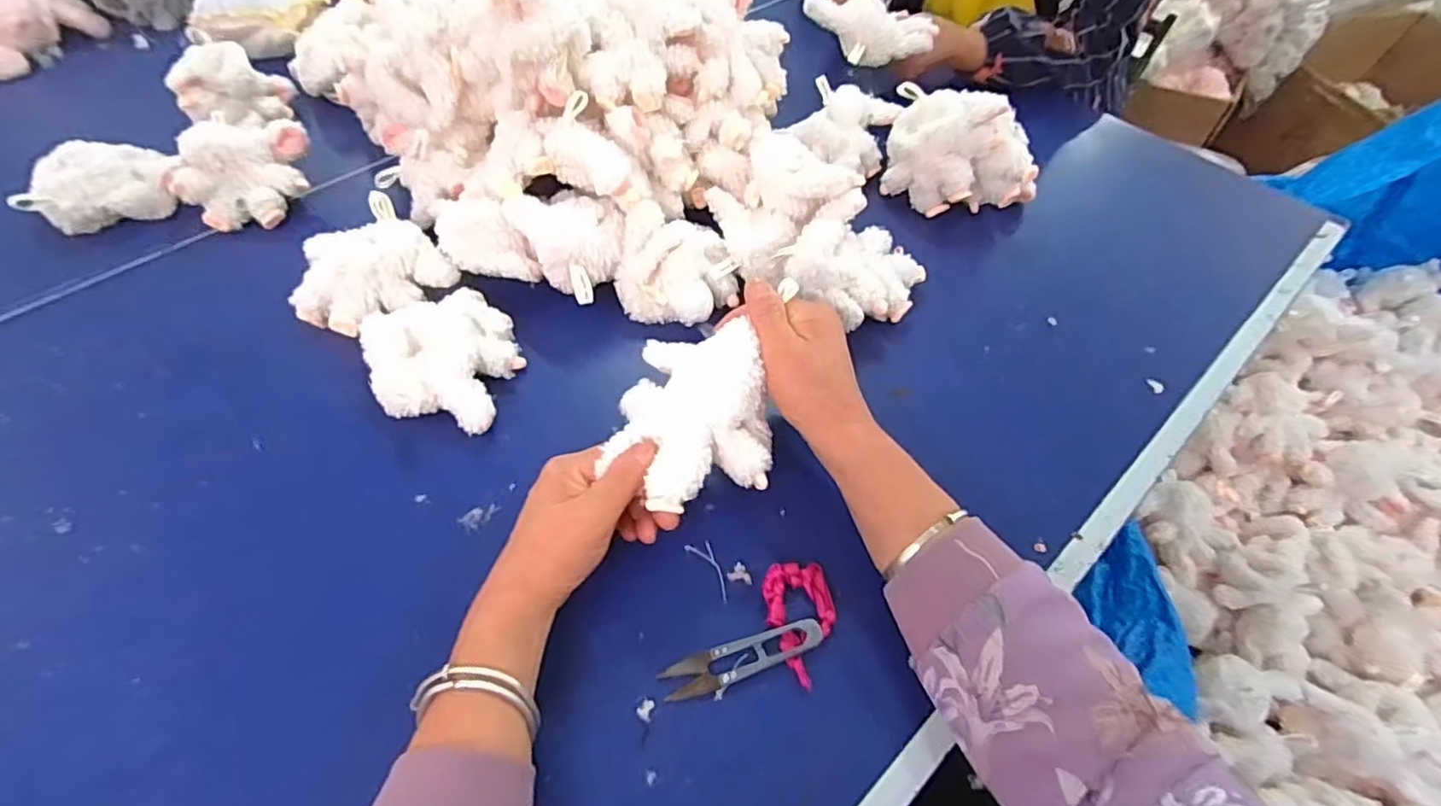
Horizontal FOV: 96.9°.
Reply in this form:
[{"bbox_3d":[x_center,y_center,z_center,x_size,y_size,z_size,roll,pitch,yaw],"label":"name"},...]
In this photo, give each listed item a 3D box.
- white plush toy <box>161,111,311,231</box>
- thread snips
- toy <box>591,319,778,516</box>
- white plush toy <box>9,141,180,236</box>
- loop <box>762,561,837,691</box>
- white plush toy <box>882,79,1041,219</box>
[{"bbox_3d":[-0.462,-0.222,0.624,0.097,0.070,0.100,3,54,-2],"label":"white plush toy"},{"bbox_3d":[0.015,0.159,0.400,0.102,0.011,0.024,-13,56,-13],"label":"thread snips"},{"bbox_3d":[-0.016,0.007,0.414,0.100,0.042,0.128,6,54,1],"label":"toy"},{"bbox_3d":[-0.597,-0.212,0.625,0.129,0.061,0.073,-22,58,-19],"label":"white plush toy"},{"bbox_3d":[0.053,0.140,0.410,0.044,0.014,0.075,-4,54,-7],"label":"loop"},{"bbox_3d":[0.245,-0.252,0.646,0.157,0.101,0.097,18,55,9],"label":"white plush toy"}]

